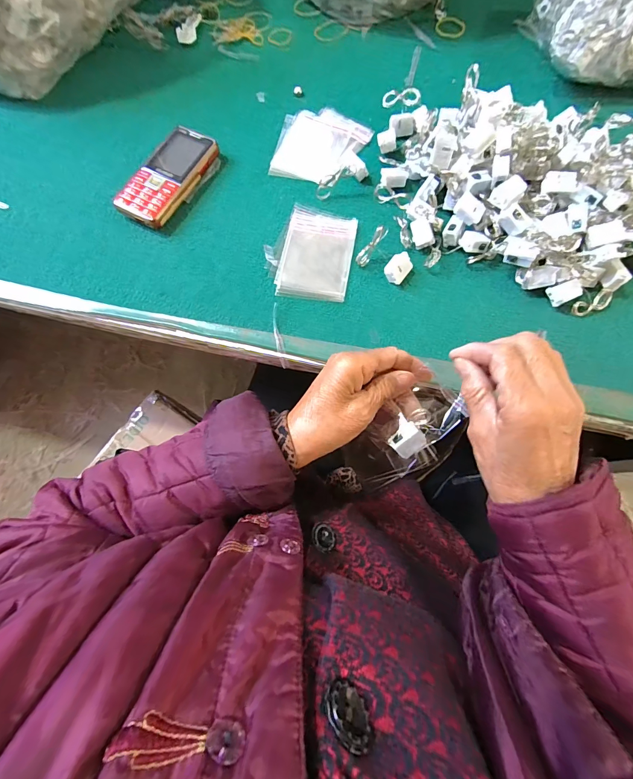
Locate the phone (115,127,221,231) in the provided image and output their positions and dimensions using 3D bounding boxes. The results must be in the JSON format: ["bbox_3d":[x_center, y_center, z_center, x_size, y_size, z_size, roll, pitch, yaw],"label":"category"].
[{"bbox_3d":[-0.163,-0.233,0.379,0.057,0.021,0.124,26,77,7],"label":"phone"}]

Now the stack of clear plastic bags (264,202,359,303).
[{"bbox_3d":[-0.006,-0.145,0.359,0.086,0.007,0.108,10,75,3],"label":"stack of clear plastic bags"}]

